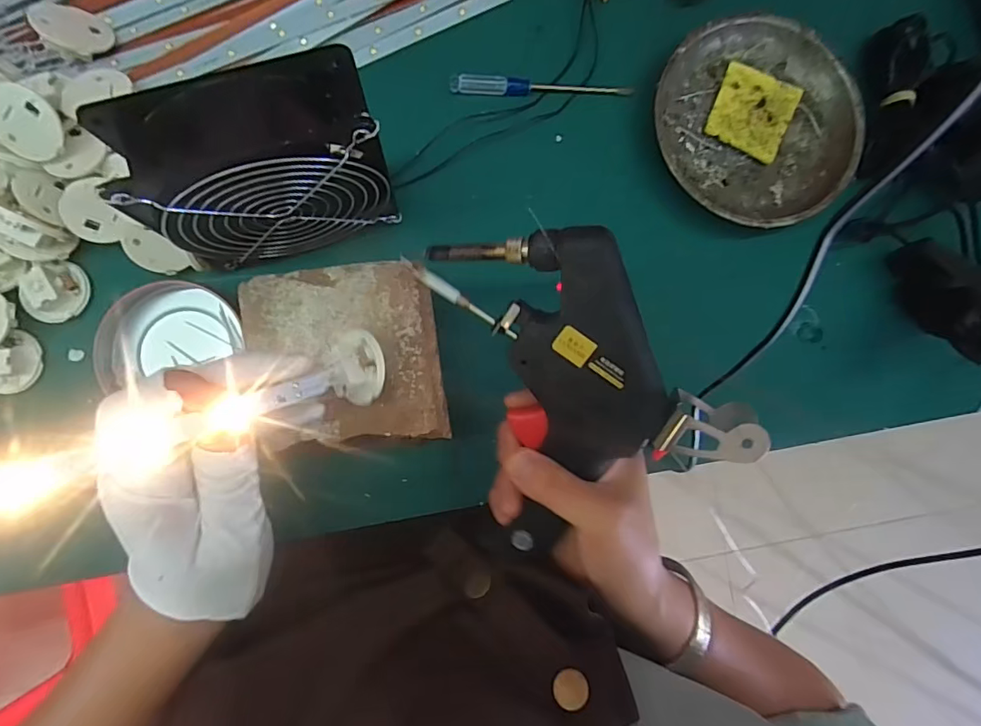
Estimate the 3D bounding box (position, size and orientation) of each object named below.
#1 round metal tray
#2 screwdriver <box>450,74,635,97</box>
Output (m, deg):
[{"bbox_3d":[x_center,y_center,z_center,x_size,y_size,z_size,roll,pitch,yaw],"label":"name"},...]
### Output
[{"bbox_3d":[0.184,-0.165,0.353,0.140,0.020,0.137,3,89,-5],"label":"round metal tray"},{"bbox_3d":[0.037,-0.190,0.348,0.127,0.007,0.012,0,89,-5],"label":"screwdriver"}]

